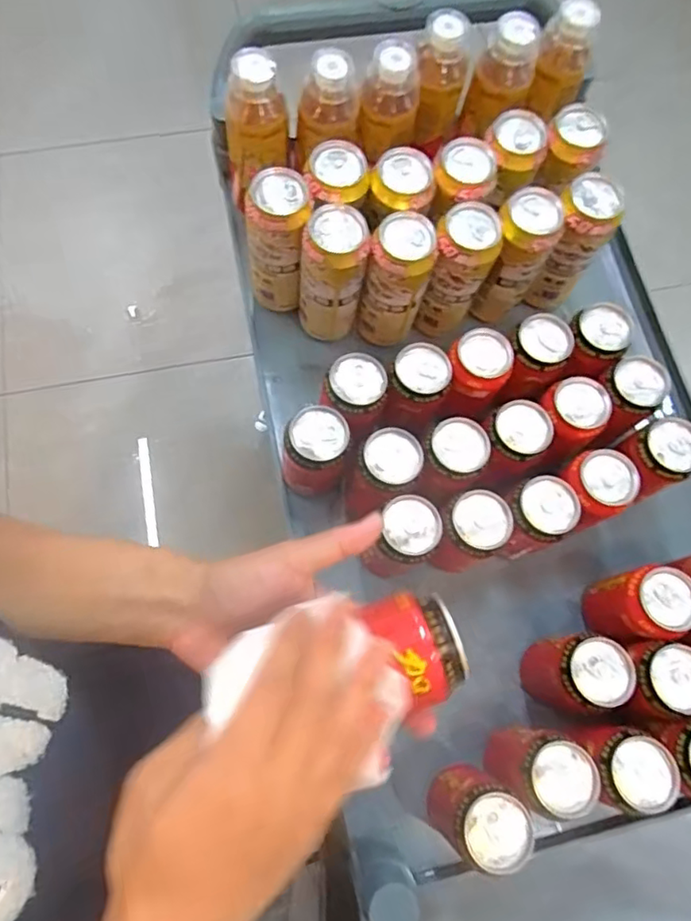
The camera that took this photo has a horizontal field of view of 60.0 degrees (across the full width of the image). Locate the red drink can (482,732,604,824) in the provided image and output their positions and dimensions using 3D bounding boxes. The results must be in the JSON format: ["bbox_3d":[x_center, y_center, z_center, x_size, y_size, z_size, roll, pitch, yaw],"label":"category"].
[{"bbox_3d":[0.168,0.268,0.519,0.065,0.101,0.059,32,74,8],"label":"red drink can"}]

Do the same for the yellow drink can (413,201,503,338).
[{"bbox_3d":[0.117,-0.193,0.630,0.060,0.148,0.062,1,73,-2],"label":"yellow drink can"}]

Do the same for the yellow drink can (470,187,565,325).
[{"bbox_3d":[0.179,-0.212,0.638,0.057,0.151,0.056,1,73,-2],"label":"yellow drink can"}]

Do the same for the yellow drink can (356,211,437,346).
[{"bbox_3d":[0.052,-0.182,0.622,0.063,0.146,0.056,17,73,3],"label":"yellow drink can"}]

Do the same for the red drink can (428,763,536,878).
[{"bbox_3d":[0.111,0.300,0.507,0.061,0.104,0.060,1,73,-2],"label":"red drink can"}]

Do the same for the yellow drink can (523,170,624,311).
[{"bbox_3d":[0.238,-0.231,0.647,0.058,0.146,0.056,1,73,-2],"label":"yellow drink can"}]

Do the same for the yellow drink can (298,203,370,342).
[{"bbox_3d":[-0.013,-0.189,0.627,0.066,0.157,0.057,9,73,1],"label":"yellow drink can"}]

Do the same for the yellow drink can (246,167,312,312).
[{"bbox_3d":[-0.069,-0.225,0.621,0.064,0.150,0.059,1,73,-2],"label":"yellow drink can"}]

